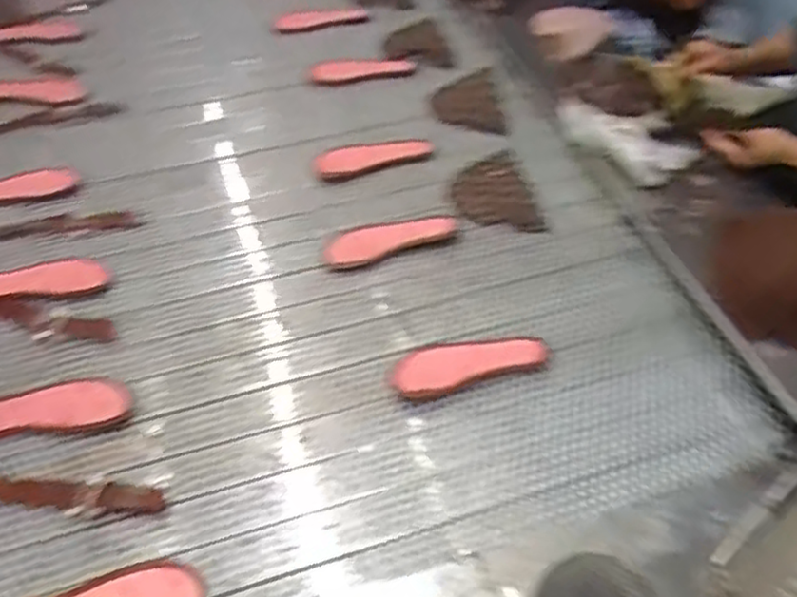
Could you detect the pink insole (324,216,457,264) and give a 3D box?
[{"bbox_3d":[-0.015,-0.101,1.152,0.214,0.008,0.070,-18,52,-14],"label":"pink insole"}]

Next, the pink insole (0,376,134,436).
[{"bbox_3d":[-0.473,0.150,0.948,0.216,0.011,0.079,-12,51,-9],"label":"pink insole"}]

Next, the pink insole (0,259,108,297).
[{"bbox_3d":[-0.560,-0.028,1.097,0.206,0.013,0.065,-8,50,-6],"label":"pink insole"}]

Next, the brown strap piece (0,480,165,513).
[{"bbox_3d":[-0.414,0.243,0.882,0.240,0.007,0.033,2,50,3],"label":"brown strap piece"}]

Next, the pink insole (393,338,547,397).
[{"bbox_3d":[0.100,0.088,1.005,0.224,0.008,0.073,-15,51,-12],"label":"pink insole"}]

